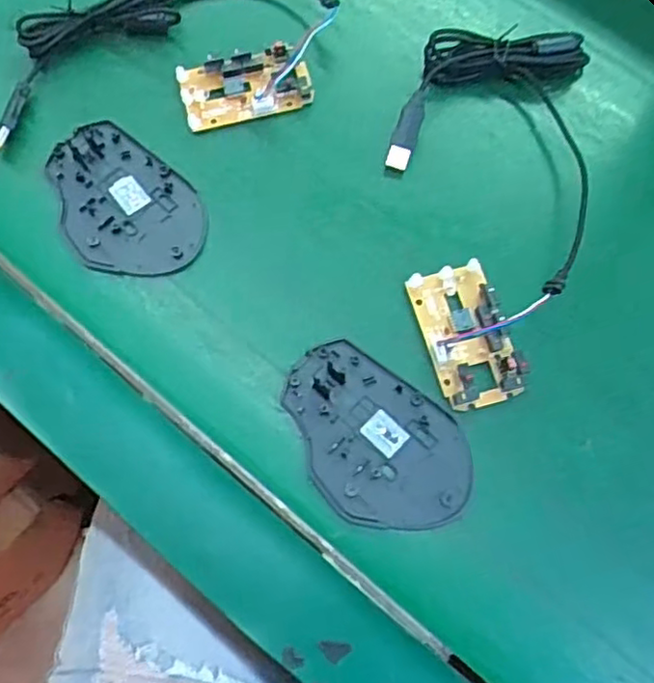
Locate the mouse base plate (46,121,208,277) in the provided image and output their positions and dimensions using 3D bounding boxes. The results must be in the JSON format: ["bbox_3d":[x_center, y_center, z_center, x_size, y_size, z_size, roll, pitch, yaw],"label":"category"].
[{"bbox_3d":[-0.121,-0.082,0.399,0.073,0.004,0.109,-39,76,-12],"label":"mouse base plate"}]

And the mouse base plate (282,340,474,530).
[{"bbox_3d":[0.023,0.052,0.352,0.108,0.004,0.070,39,75,12],"label":"mouse base plate"}]

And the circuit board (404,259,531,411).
[{"bbox_3d":[0.076,-0.007,0.365,0.044,0.020,0.079,-15,72,-6],"label":"circuit board"}]

